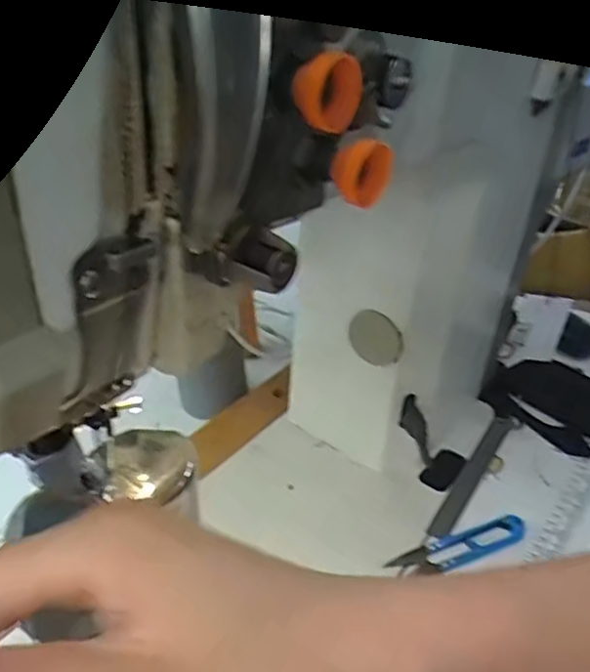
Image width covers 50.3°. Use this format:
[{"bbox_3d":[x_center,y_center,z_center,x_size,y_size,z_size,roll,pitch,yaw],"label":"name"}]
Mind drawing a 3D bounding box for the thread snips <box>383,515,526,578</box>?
[{"bbox_3d":[0.125,0.161,0.482,0.110,0.014,0.029,-12,31,-15],"label":"thread snips"}]

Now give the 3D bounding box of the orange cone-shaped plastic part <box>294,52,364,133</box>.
[{"bbox_3d":[0.010,-0.076,0.195,0.021,0.021,0.018,0,30,5],"label":"orange cone-shaped plastic part"}]

